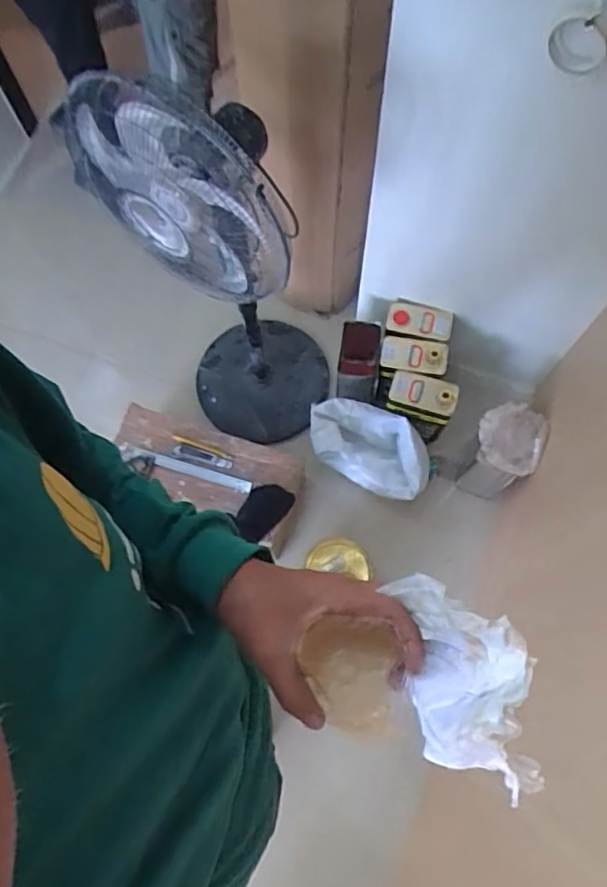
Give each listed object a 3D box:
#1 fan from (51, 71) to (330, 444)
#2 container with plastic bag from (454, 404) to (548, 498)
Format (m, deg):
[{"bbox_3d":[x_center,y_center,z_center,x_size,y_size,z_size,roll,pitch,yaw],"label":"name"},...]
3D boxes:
[{"bbox_3d":[-0.176,-0.357,1.422,0.422,1.129,0.330,11,71,5],"label":"fan"},{"bbox_3d":[0.501,0.021,1.608,0.161,0.278,0.193,18,72,7],"label":"container with plastic bag"}]

